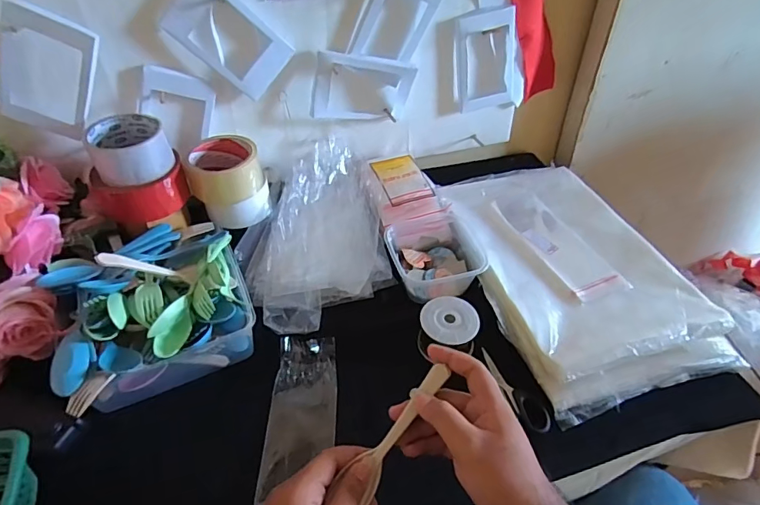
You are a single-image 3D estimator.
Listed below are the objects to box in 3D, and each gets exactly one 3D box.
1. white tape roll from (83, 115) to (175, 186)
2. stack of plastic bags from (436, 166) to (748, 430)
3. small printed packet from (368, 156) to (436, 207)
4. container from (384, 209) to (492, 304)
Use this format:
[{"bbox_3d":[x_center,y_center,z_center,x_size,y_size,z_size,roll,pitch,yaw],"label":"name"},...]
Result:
[{"bbox_3d":[-0.302,-0.125,0.562,0.084,0.049,0.085,0,43,0],"label":"white tape roll"},{"bbox_3d":[0.244,0.009,0.635,0.249,0.044,0.399,-12,45,-13],"label":"stack of plastic bags"},{"bbox_3d":[0.033,-0.111,0.700,0.070,0.014,0.097,-15,45,-15],"label":"small printed packet"},{"bbox_3d":[0.070,0.000,0.631,0.122,0.047,0.128,-11,45,-11],"label":"container"}]

